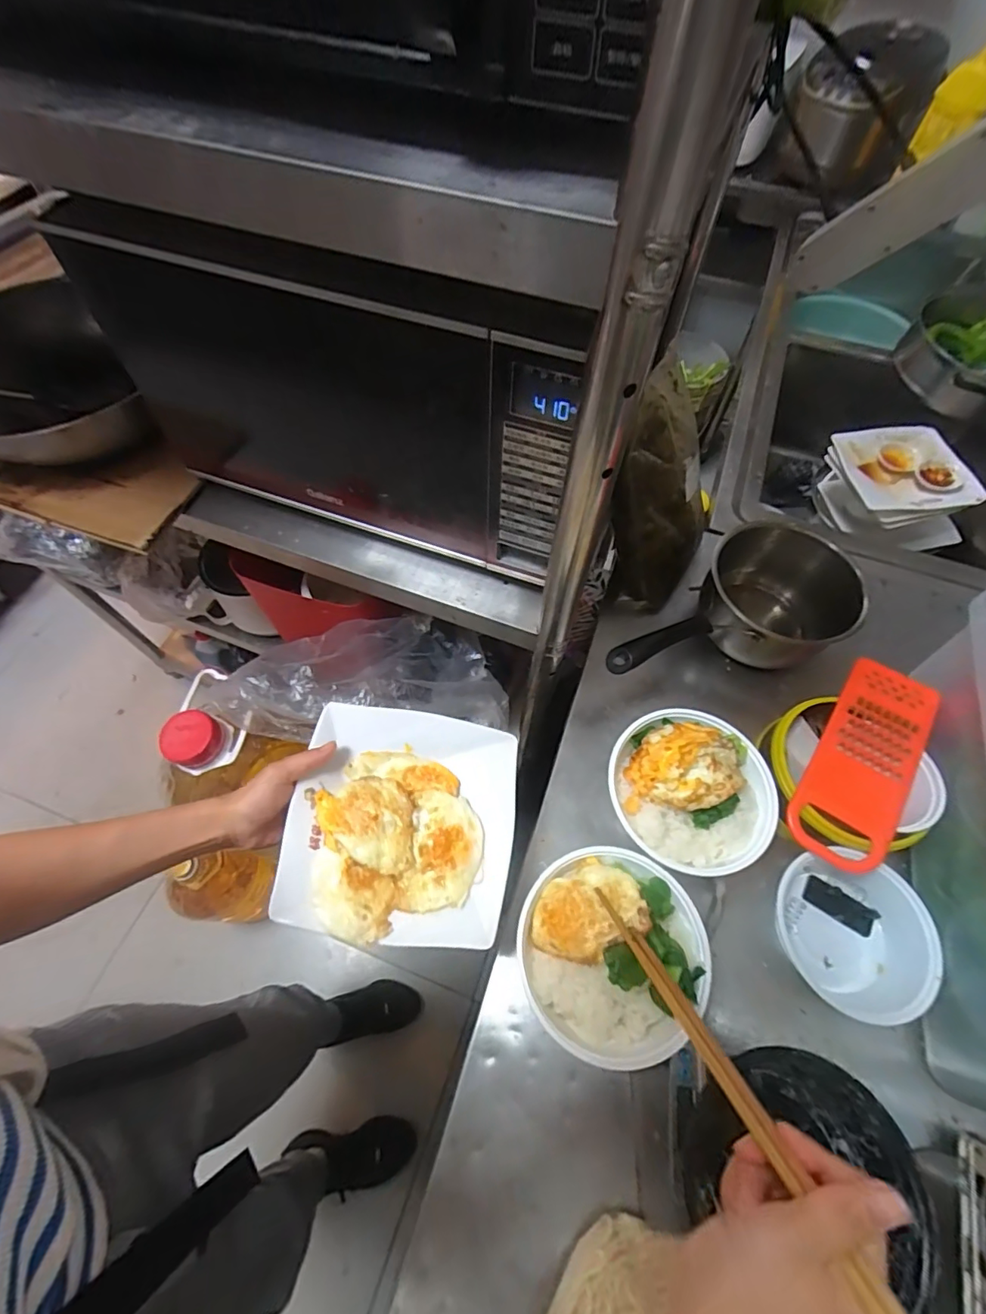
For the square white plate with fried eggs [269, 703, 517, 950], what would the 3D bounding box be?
[{"bbox_3d":[-0.081,0.150,0.477,0.194,0.037,0.196,8,63,3],"label":"square white plate with fried eggs"}]

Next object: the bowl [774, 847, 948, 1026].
[{"bbox_3d":[0.347,0.267,0.506,0.128,0.059,0.142,-13,64,-8],"label":"bowl"}]

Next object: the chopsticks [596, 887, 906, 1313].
[{"bbox_3d":[0.152,0.270,0.324,0.016,0.020,0.305,-21,25,-11],"label":"chopsticks"}]

